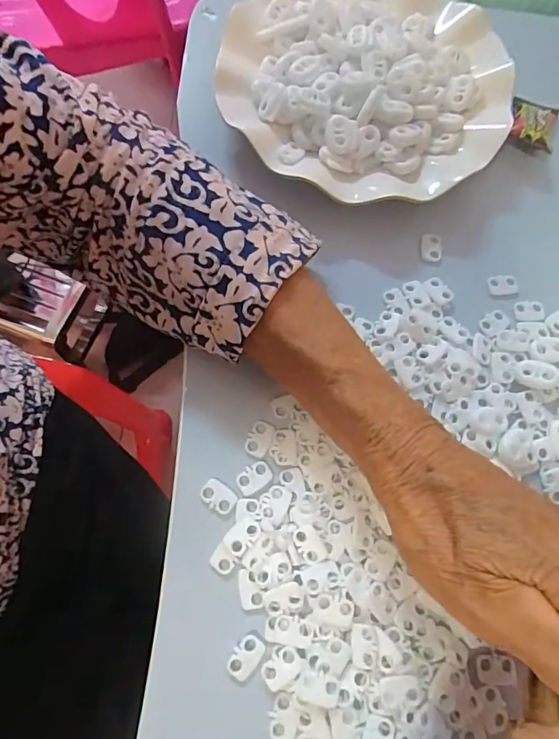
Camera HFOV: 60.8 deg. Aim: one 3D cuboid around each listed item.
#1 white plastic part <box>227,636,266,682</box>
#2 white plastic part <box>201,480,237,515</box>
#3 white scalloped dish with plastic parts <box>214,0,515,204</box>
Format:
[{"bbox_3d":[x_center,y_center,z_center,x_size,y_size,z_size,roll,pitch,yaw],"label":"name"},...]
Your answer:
[{"bbox_3d":[-0.015,0.131,0.216,0.012,0.004,0.019,33,73,5],"label":"white plastic part"},{"bbox_3d":[-0.031,0.064,0.239,0.018,0.004,0.012,33,73,5],"label":"white plastic part"},{"bbox_3d":[0.056,-0.183,0.314,0.179,0.050,0.180,0,68,-1],"label":"white scalloped dish with plastic parts"}]

